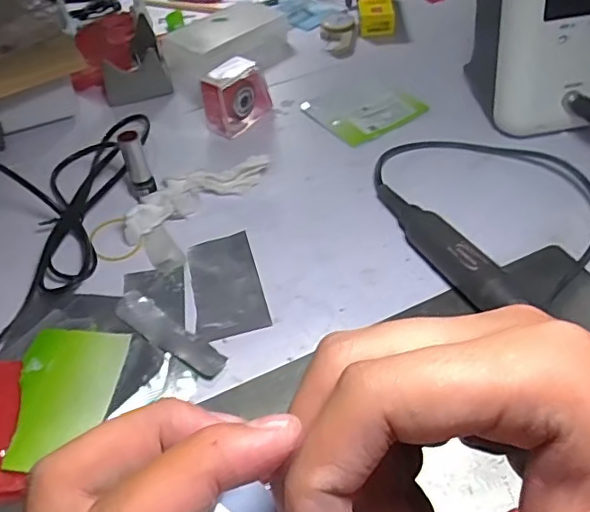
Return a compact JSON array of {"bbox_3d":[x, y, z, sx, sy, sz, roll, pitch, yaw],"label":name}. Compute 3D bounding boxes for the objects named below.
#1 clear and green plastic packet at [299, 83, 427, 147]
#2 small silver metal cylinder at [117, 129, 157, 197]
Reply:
[{"bbox_3d":[0.061,-0.138,0.526,0.089,0.006,0.083,-29,52,-20],"label":"clear and green plastic packet"},{"bbox_3d":[-0.121,-0.069,0.440,0.017,0.053,0.019,-21,50,-15],"label":"small silver metal cylinder"}]

